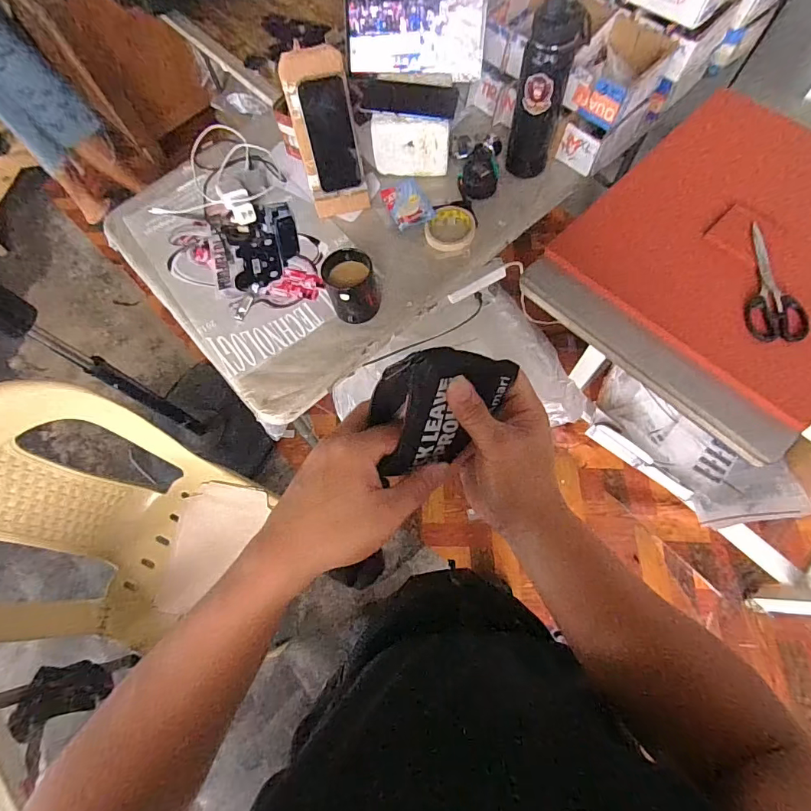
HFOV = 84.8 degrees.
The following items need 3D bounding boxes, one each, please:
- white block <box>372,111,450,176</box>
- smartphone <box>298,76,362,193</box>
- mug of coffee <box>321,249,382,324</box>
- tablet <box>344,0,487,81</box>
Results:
[{"bbox_3d":[0.009,-0.493,0.845,0.143,0.104,0.024,8,69,6],"label":"white block"},{"bbox_3d":[-0.128,-0.469,0.780,0.077,0.172,0.007,-15,46,-6],"label":"smartphone"},{"bbox_3d":[-0.087,-0.201,0.755,0.089,0.104,0.085,-1,69,3],"label":"mug of coffee"},{"bbox_3d":[0.019,-0.705,0.819,0.256,0.158,0.016,4,33,2],"label":"tablet"}]

